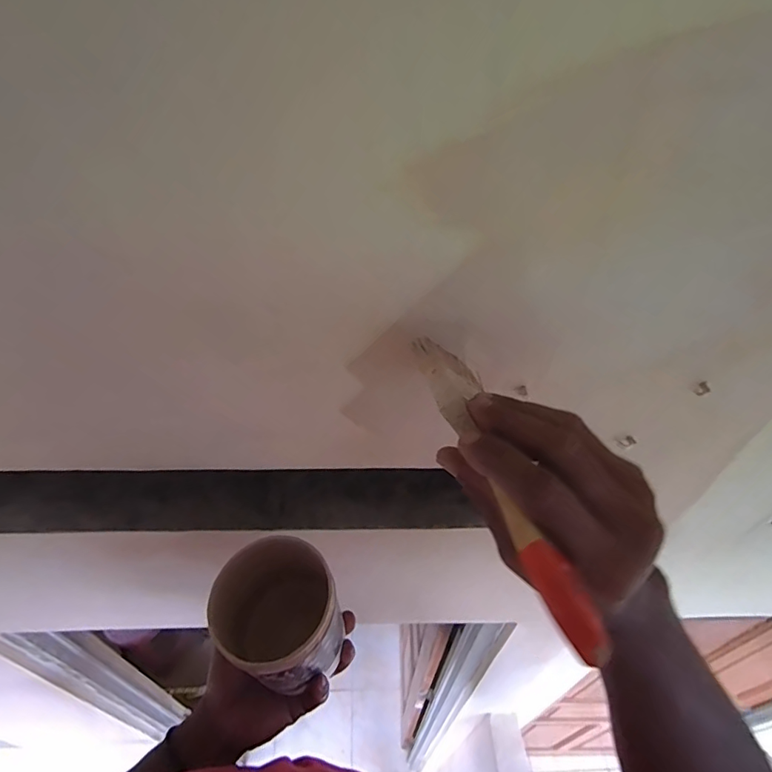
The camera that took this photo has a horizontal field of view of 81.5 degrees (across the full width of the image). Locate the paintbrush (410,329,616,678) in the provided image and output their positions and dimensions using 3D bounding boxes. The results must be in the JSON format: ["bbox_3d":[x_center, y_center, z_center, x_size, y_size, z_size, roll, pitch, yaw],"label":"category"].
[{"bbox_3d":[0.059,0.039,0.240,0.039,0.021,0.194,-9,44,-10],"label":"paintbrush"}]

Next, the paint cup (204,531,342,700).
[{"bbox_3d":[-0.101,0.222,0.429,0.103,0.132,0.112,1,44,-1],"label":"paint cup"}]

